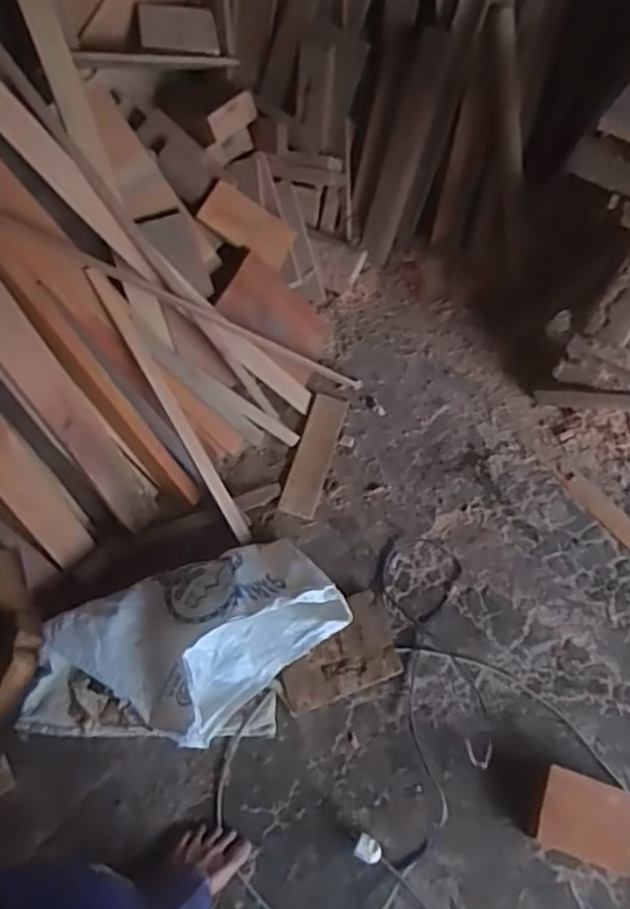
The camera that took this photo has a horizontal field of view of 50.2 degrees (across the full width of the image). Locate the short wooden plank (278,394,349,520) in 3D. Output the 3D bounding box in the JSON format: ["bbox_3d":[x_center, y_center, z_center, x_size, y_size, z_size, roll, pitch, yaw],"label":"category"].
[{"bbox_3d":[-0.003,-0.001,1.514,0.083,0.021,0.303,14,65,8],"label":"short wooden plank"}]

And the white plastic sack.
[{"bbox_3d":[-0.241,0.373,1.236,0.614,0.170,0.323,-23,65,-10],"label":"white plastic sack"}]

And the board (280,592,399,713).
[{"bbox_3d":[0.038,0.378,1.289,0.228,0.031,0.166,-19,71,-10],"label":"board"}]

